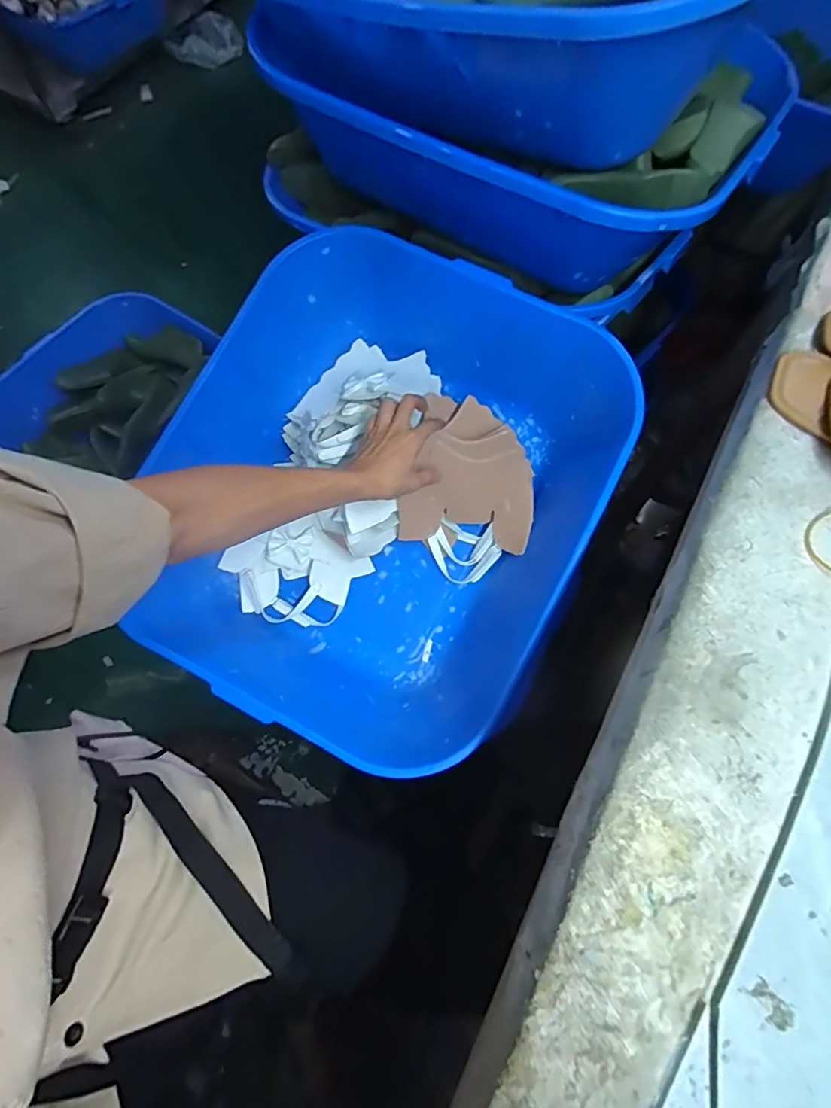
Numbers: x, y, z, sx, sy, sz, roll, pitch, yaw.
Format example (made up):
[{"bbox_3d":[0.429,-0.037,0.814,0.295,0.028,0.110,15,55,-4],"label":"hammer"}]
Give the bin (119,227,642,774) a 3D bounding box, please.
[{"bbox_3d":[-0.052,-0.070,0.683,0.481,0.259,0.584,24,72,9],"label":"bin"}]

